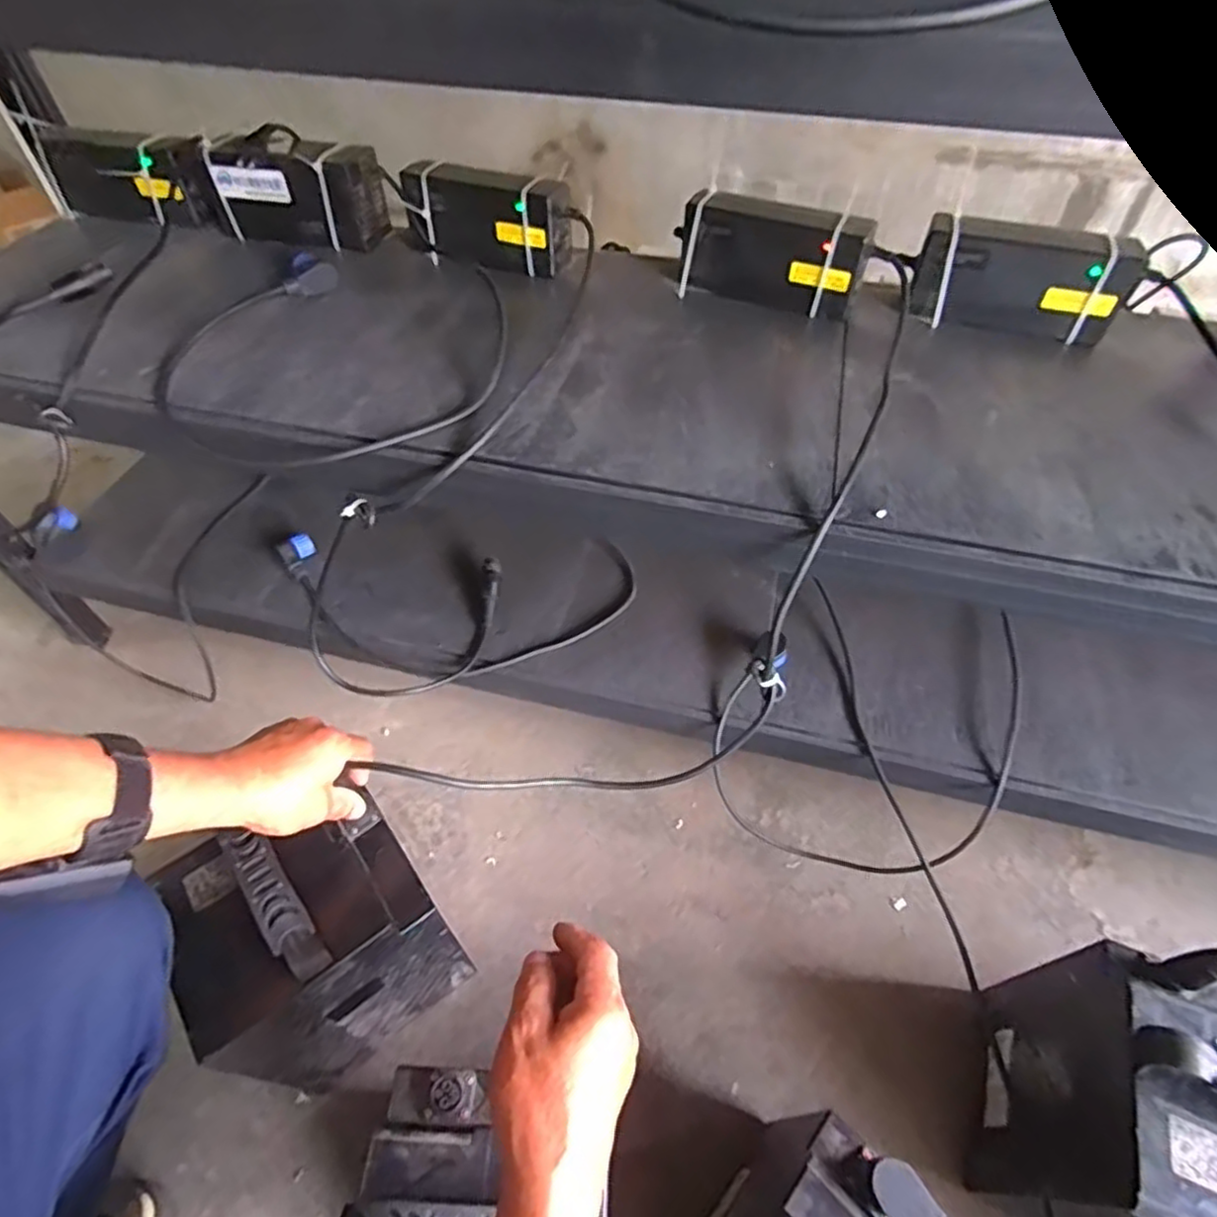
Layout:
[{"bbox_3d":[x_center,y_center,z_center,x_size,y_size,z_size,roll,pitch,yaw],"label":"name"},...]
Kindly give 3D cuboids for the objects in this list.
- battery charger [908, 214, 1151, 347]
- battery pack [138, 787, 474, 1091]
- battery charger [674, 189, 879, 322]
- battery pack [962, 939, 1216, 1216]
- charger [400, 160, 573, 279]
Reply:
[{"bbox_3d":[0.380,-0.303,0.622,0.177,0.084,0.042,11,53,9],"label":"battery charger"},{"bbox_3d":[-0.254,0.291,0.609,0.170,0.250,0.156,-31,58,-22],"label":"battery pack"},{"bbox_3d":[0.156,-0.343,0.657,0.183,0.080,0.045,17,54,13],"label":"battery charger"},{"bbox_3d":[0.429,0.393,0.522,0.168,0.260,0.174,17,54,13],"label":"battery pack"},{"bbox_3d":[-0.129,-0.412,0.714,0.181,0.083,0.060,17,54,13],"label":"charger"}]

